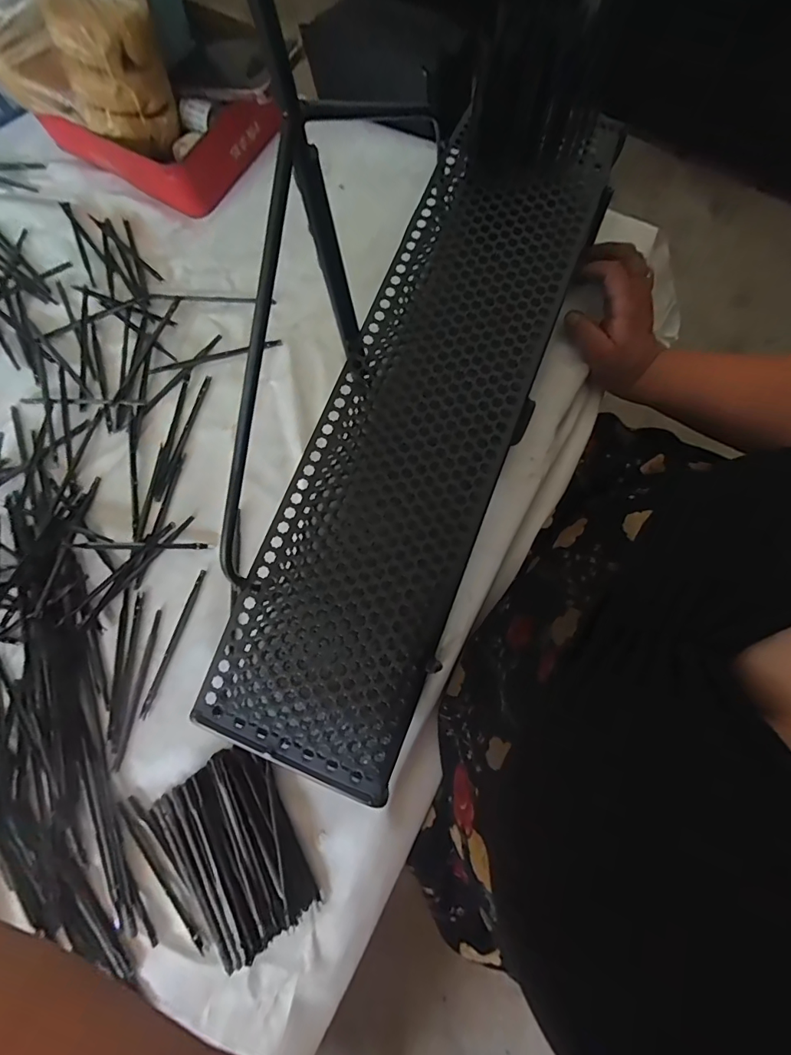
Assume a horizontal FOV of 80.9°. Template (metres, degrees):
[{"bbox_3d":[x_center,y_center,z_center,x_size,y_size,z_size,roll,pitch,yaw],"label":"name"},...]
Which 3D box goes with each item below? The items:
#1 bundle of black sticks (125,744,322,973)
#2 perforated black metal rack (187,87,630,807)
[{"bbox_3d":[-0.134,0.261,0.370,0.112,0.017,0.135,-36,78,-7],"label":"bundle of black sticks"},{"bbox_3d":[0.030,-0.103,0.364,0.143,0.019,0.570,22,80,6],"label":"perforated black metal rack"}]

